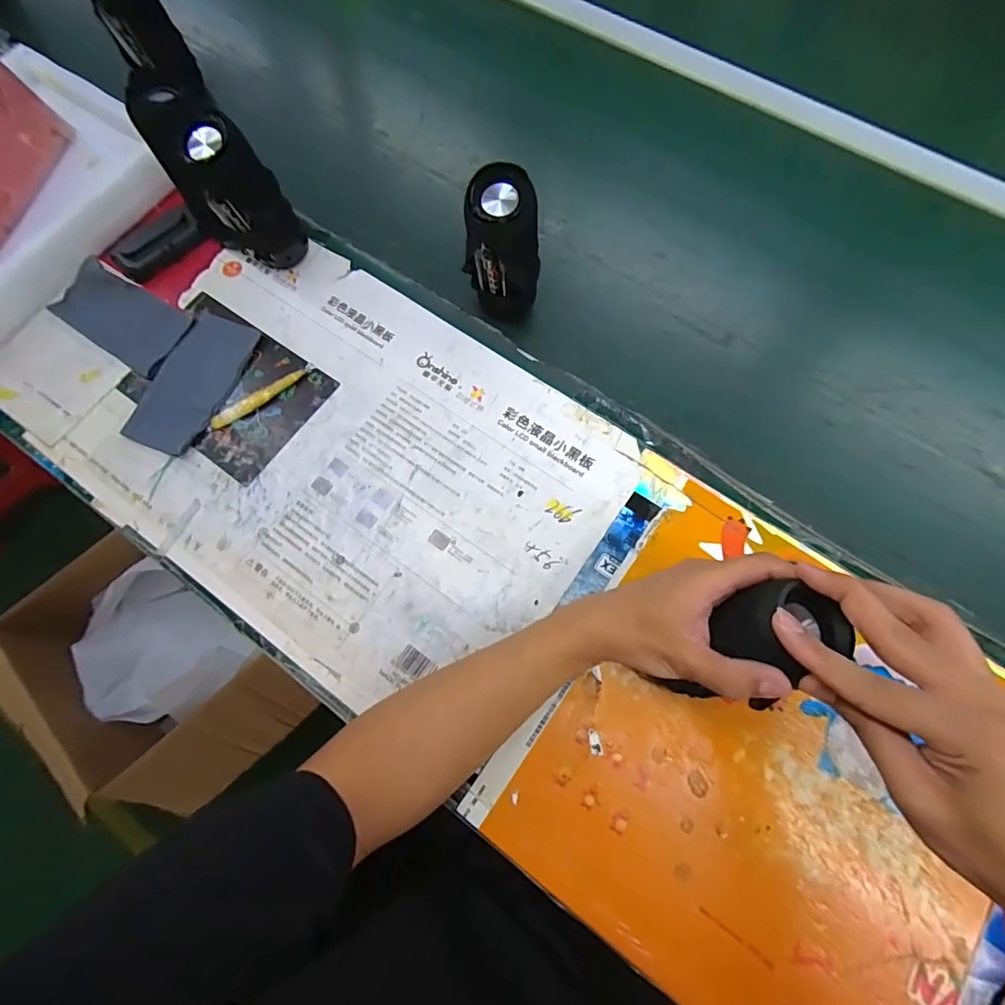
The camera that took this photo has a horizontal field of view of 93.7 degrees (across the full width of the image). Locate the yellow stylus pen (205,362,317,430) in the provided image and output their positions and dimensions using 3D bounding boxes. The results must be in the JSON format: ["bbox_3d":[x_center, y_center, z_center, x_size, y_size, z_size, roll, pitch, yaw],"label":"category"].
[{"bbox_3d":[-0.257,-0.113,0.501,0.122,0.009,0.014,-32,75,-9],"label":"yellow stylus pen"}]

